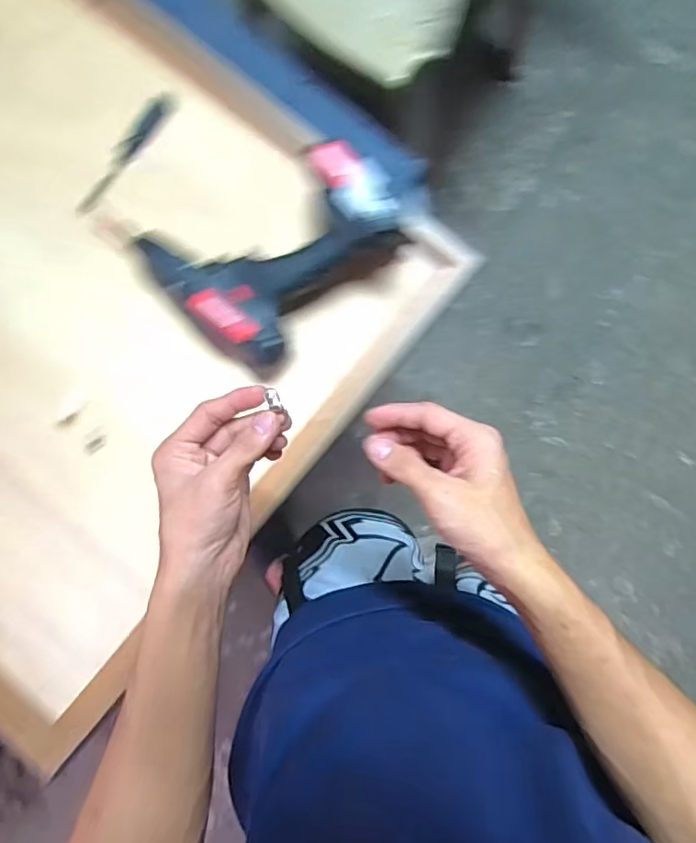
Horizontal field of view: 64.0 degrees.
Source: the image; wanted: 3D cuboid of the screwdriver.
[{"bbox_3d":[-0.230,-0.279,0.577,0.024,0.023,0.154,35,91,6],"label":"screwdriver"}]

